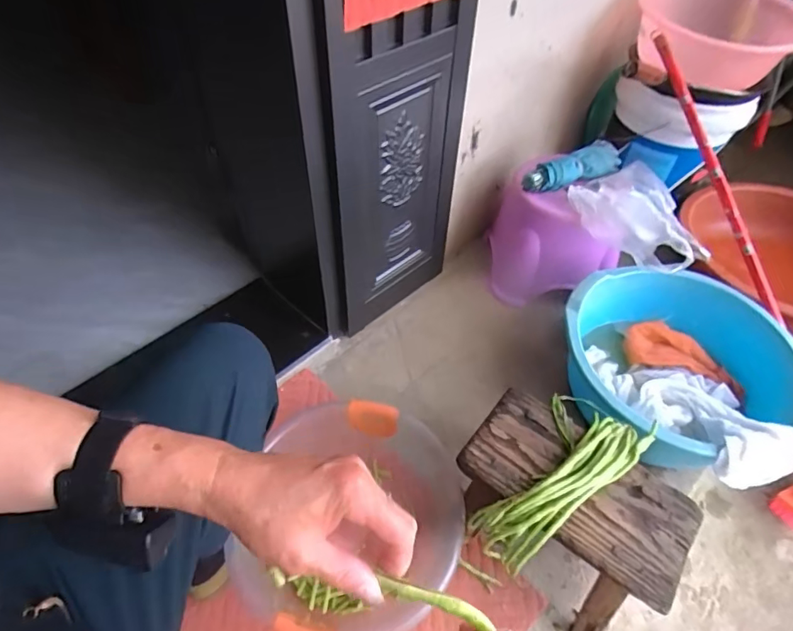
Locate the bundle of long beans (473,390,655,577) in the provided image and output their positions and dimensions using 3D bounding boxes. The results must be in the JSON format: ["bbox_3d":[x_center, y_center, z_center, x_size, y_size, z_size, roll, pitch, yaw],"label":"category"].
[{"bbox_3d":[0.199,0.190,0.615,0.251,0.062,0.107,-37,59,-13],"label":"bundle of long beans"}]

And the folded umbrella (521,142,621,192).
[{"bbox_3d":[0.292,-0.239,0.809,0.161,0.053,0.040,-18,53,-15],"label":"folded umbrella"}]

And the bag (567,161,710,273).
[{"bbox_3d":[0.391,-0.149,0.796,0.140,0.099,0.195,-31,58,-24],"label":"bag"}]

